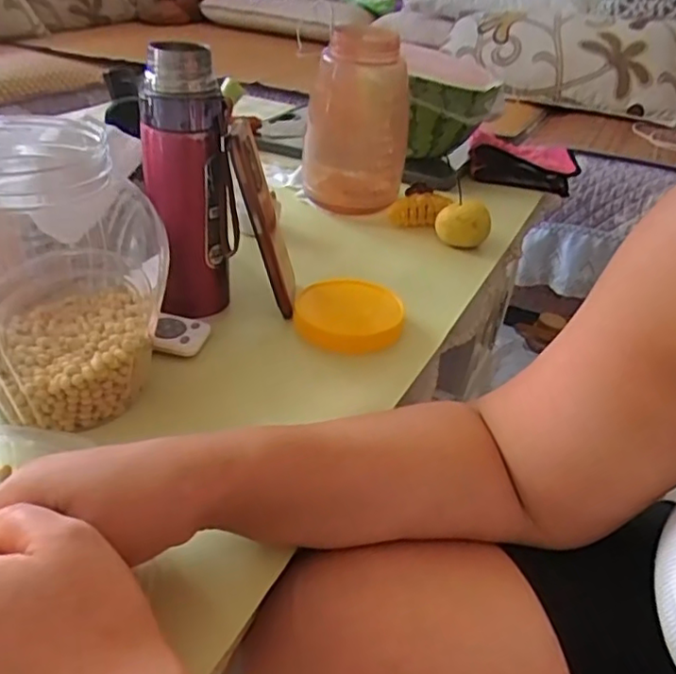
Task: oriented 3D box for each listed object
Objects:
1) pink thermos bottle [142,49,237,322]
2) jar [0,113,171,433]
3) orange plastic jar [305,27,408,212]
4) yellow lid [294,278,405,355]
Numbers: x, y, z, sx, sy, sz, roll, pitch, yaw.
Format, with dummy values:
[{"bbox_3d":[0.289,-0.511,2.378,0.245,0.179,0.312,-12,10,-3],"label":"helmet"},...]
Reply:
[{"bbox_3d":[-0.124,-0.119,0.529,0.069,0.233,0.058,-4,33,-16],"label":"pink thermos bottle"},{"bbox_3d":[-0.198,-0.040,0.432,0.142,0.186,0.155,4,32,-3],"label":"jar"},{"bbox_3d":[0.022,-0.263,0.780,0.119,0.196,0.129,4,32,-3],"label":"orange plastic jar"},{"bbox_3d":[0.008,-0.022,0.563,0.095,0.018,0.094,0,32,-10],"label":"yellow lid"}]

